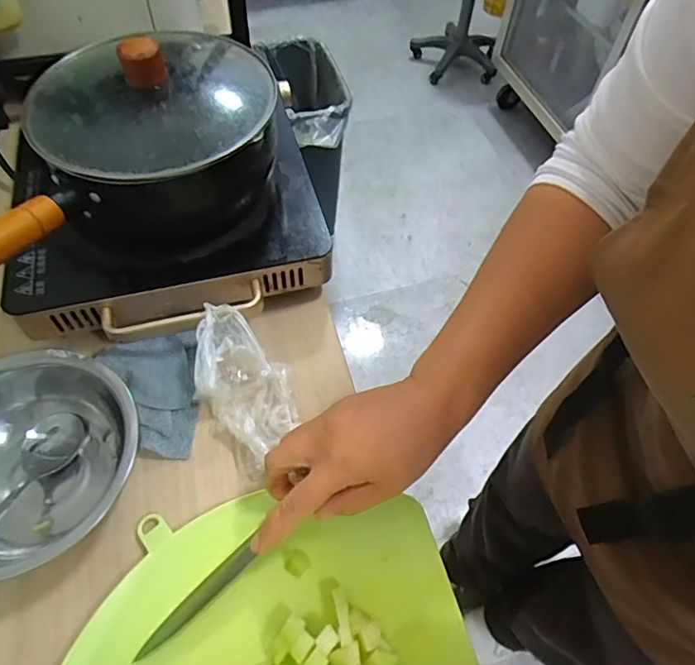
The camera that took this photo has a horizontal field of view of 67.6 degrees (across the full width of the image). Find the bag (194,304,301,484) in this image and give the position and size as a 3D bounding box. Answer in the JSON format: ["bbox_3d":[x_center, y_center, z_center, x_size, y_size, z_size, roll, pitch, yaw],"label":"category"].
[{"bbox_3d":[-0.084,0.046,0.425,0.072,0.050,0.136,-19,58,-13],"label":"bag"}]

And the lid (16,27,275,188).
[{"bbox_3d":[-0.167,-0.211,0.432,0.195,0.051,0.207,0,56,-1],"label":"lid"}]

